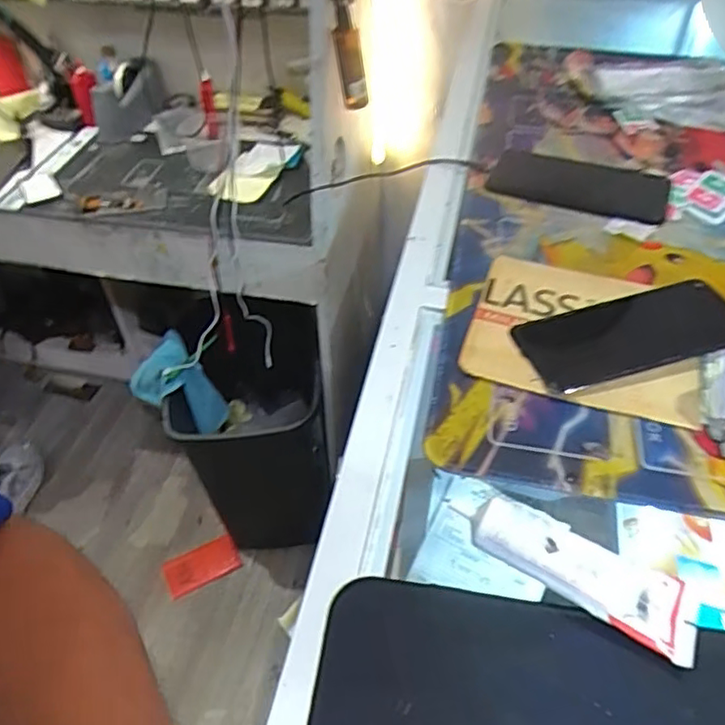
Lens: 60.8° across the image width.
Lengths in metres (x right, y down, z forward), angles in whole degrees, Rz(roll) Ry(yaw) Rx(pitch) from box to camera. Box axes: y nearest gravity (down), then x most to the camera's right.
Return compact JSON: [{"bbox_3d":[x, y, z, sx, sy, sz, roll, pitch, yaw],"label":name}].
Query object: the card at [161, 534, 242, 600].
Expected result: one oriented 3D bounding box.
[{"bbox_3d":[-0.374,0.476,1.444,0.168,0.019,0.093,-20,52,-24],"label":"card"}]

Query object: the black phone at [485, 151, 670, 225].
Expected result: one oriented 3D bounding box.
[{"bbox_3d":[0.206,-0.171,0.595,0.164,0.010,0.091,22,51,29],"label":"black phone"}]

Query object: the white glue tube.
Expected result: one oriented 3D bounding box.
[{"bbox_3d":[0.110,0.104,0.318,0.119,0.022,0.039,23,51,20],"label":"white glue tube"}]

